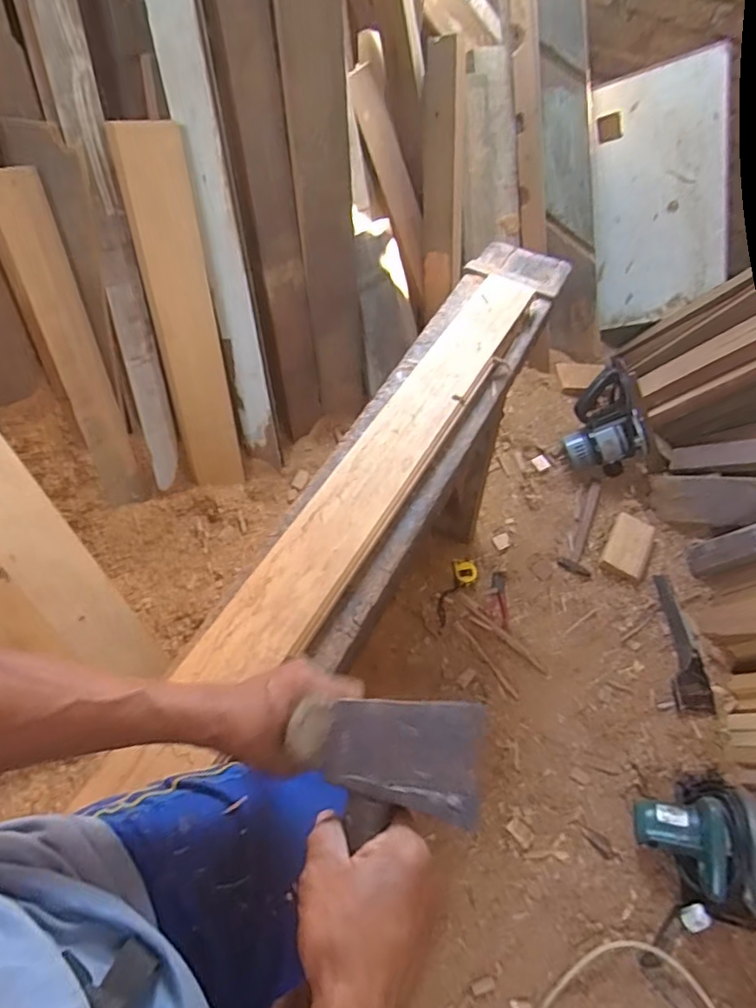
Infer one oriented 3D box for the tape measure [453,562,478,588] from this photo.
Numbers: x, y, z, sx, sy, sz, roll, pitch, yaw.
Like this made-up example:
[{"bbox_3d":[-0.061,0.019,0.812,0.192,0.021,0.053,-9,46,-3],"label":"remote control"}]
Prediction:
[{"bbox_3d":[0.218,0.174,1.386,0.057,0.026,0.063,-5,59,-8],"label":"tape measure"}]

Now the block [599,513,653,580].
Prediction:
[{"bbox_3d":[0.652,0.110,1.449,0.101,0.021,0.173,28,60,12],"label":"block"}]

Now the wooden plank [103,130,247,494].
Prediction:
[{"bbox_3d":[-0.370,-0.333,1.094,0.120,0.678,0.033,-19,41,-23],"label":"wooden plank"}]

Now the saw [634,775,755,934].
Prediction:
[{"bbox_3d":[0.601,0.638,1.021,0.198,0.166,0.240,-3,59,-7],"label":"saw"}]

